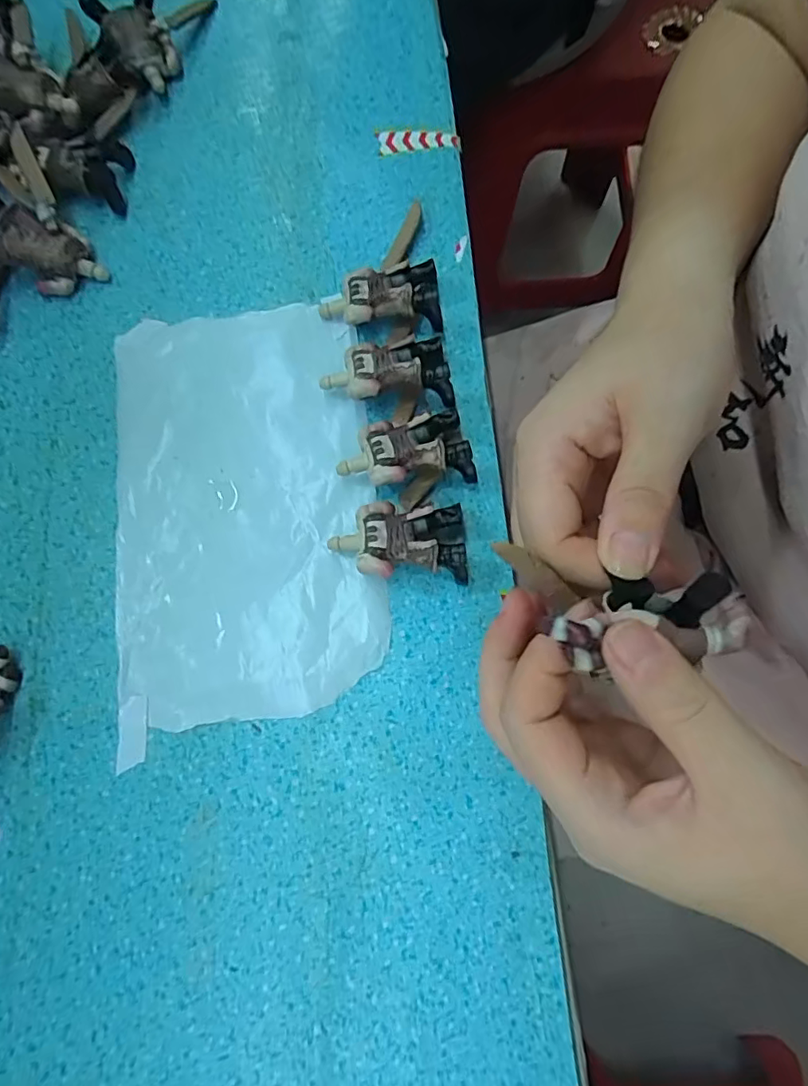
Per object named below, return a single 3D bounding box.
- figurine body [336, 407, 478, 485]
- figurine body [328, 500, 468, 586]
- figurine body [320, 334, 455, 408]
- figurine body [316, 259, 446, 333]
[{"bbox_3d":[0.000,-0.041,0.253,0.059,0.024,0.032,-9,76,-4],"label":"figurine body"},{"bbox_3d":[-0.002,-0.001,0.245,0.059,0.021,0.034,4,76,-1],"label":"figurine body"},{"bbox_3d":[-0.008,-0.081,0.262,0.060,0.024,0.032,2,76,-1],"label":"figurine body"},{"bbox_3d":[-0.012,-0.121,0.272,0.058,0.022,0.031,-1,76,-2],"label":"figurine body"}]

